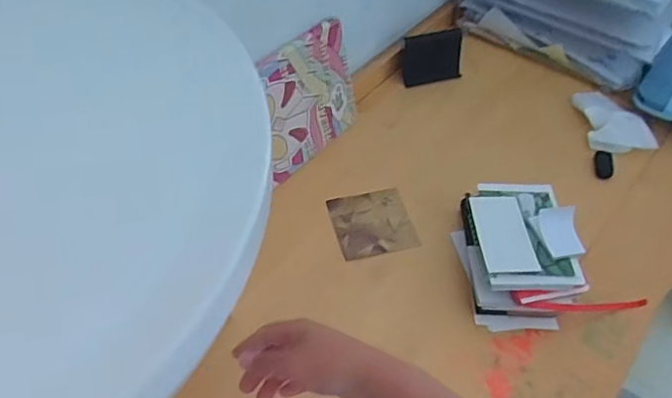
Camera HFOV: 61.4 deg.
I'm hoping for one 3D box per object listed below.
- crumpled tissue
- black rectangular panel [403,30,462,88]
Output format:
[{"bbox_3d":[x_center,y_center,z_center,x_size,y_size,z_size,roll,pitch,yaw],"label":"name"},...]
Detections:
[{"bbox_3d":[0.391,-0.110,0.806,0.075,0.023,0.124,-7,51,-8],"label":"crumpled tissue"},{"bbox_3d":[0.150,-0.218,0.876,0.094,0.072,0.011,-12,26,-10],"label":"black rectangular panel"}]

